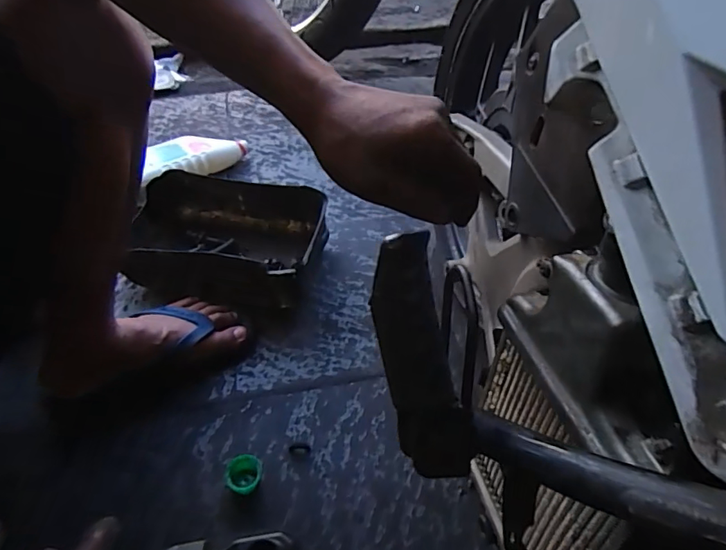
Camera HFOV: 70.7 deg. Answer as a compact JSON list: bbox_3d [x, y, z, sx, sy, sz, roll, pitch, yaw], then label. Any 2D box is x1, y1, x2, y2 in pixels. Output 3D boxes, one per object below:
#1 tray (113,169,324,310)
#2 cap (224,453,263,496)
[{"bbox_3d":[-0.213,-0.047,0.764,0.298,0.103,0.185,5,48,4],"label":"tray"},{"bbox_3d":[-0.134,0.225,0.577,0.041,0.019,0.041,0,48,0],"label":"cap"}]

